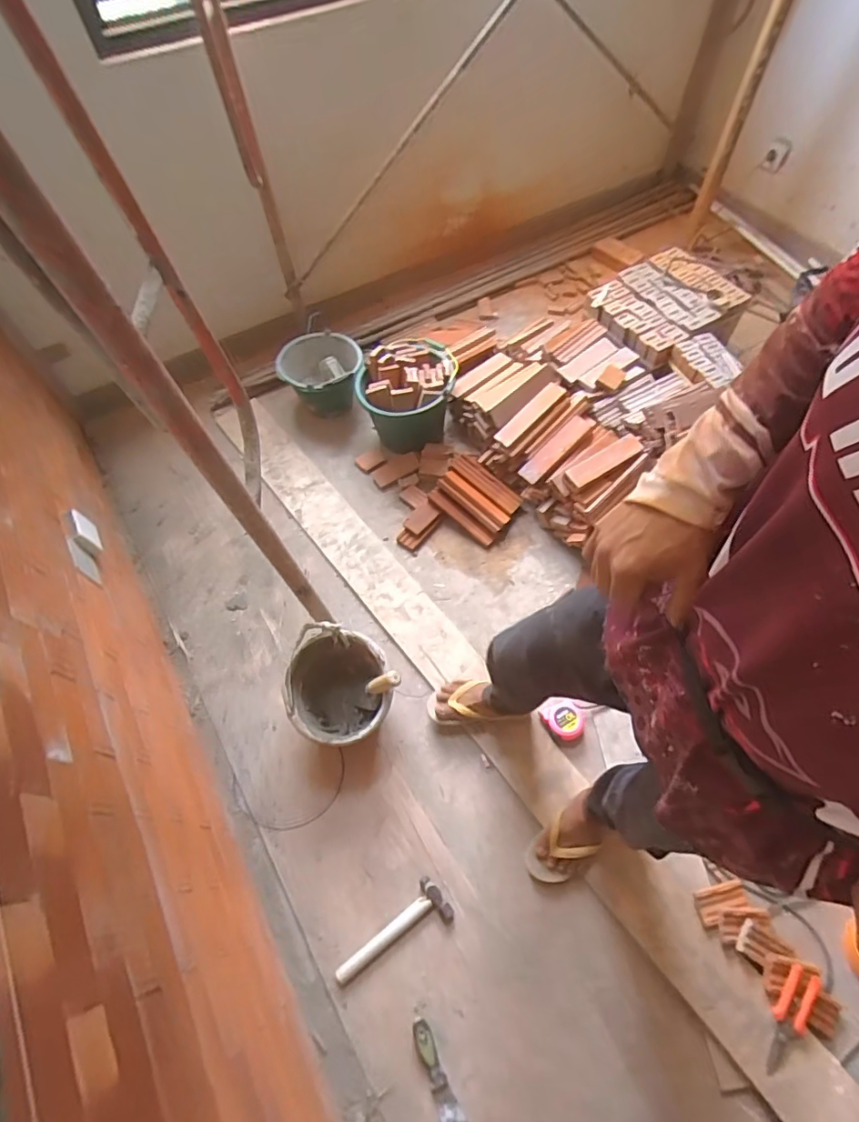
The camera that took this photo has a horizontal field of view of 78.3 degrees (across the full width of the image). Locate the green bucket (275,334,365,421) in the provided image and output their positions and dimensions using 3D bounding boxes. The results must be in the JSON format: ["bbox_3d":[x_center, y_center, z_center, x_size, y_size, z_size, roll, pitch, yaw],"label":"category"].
[{"bbox_3d":[-0.358,-0.632,1.759,0.259,0.201,0.266,-1,62,2],"label":"green bucket"}]

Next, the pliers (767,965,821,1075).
[{"bbox_3d":[0.672,0.856,0.987,0.059,0.024,0.182,34,67,19],"label":"pliers"}]

